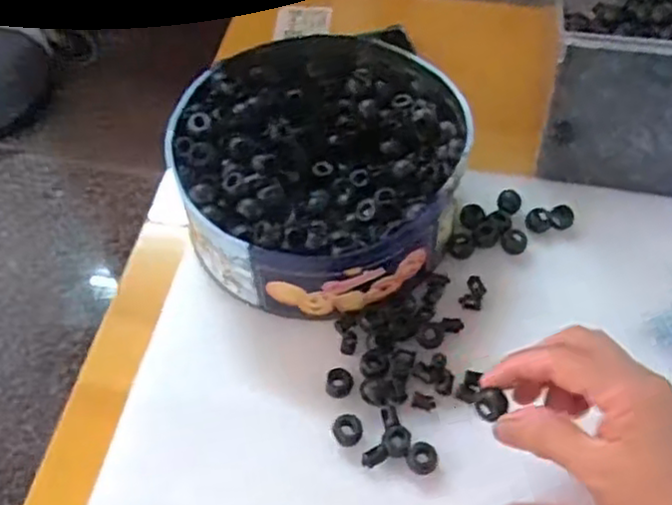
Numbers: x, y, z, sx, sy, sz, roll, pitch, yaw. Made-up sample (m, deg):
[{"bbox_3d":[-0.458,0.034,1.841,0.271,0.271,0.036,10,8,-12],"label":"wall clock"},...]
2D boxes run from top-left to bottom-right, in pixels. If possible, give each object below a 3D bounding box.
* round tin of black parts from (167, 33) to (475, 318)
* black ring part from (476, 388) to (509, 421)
[{"bbox_3d":[-0.007,-0.063,0.476,0.185,0.062,0.209,14,56,10],"label":"round tin of black parts"},{"bbox_3d":[0.081,0.079,0.364,0.017,0.013,0.016,0,55,1],"label":"black ring part"}]

